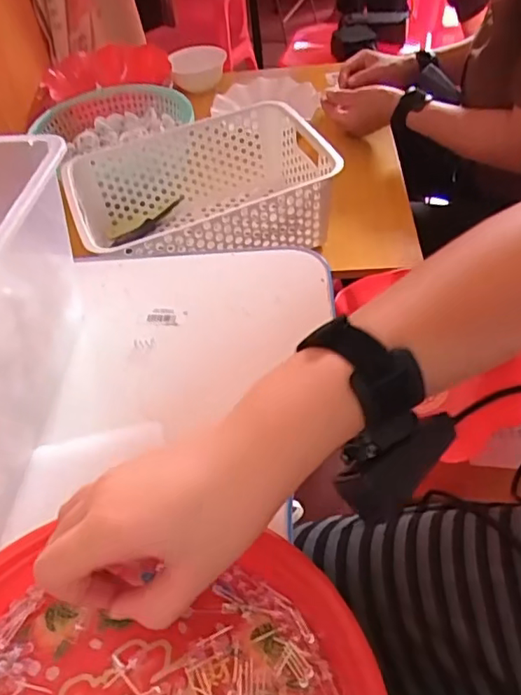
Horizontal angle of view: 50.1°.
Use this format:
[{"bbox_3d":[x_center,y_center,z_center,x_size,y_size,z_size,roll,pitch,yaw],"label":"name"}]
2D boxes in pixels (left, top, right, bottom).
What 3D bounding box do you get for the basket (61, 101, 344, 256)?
[{"bbox_3d":[-0.072,-0.183,0.711,0.305,0.116,0.227,-20,50,-11],"label":"basket"}]

